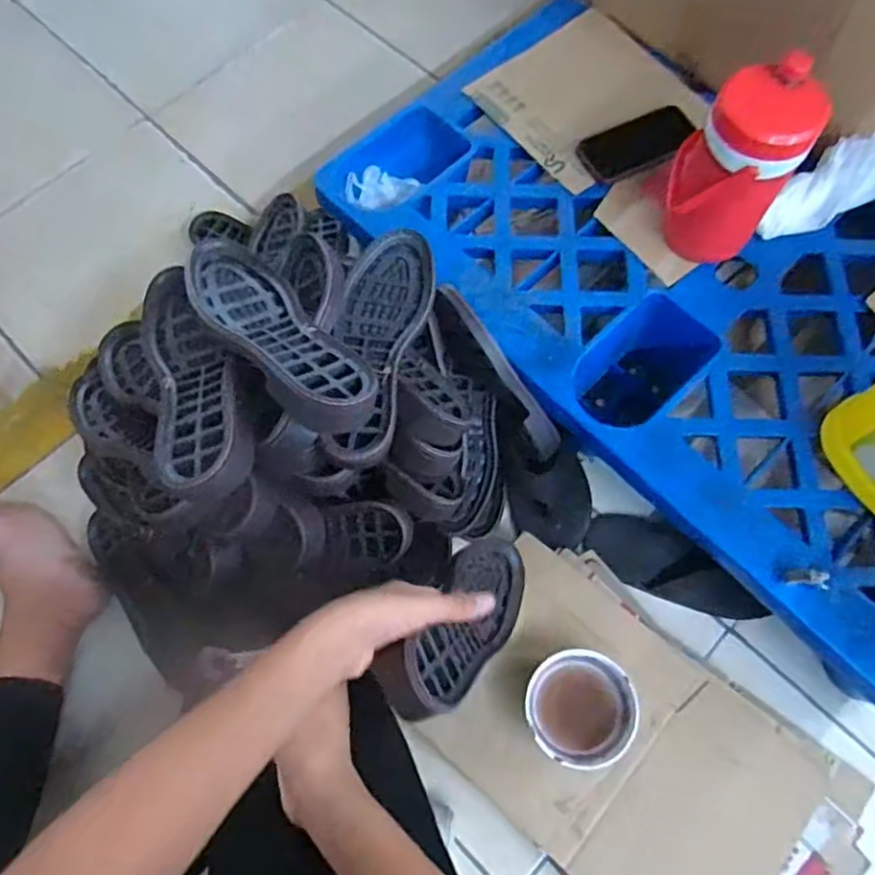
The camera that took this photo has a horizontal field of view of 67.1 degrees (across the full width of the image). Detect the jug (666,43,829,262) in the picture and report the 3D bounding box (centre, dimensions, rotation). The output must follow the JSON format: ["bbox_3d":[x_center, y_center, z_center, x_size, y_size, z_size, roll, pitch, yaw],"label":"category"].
[{"bbox_3d":[0.326,-0.294,0.728,0.114,0.189,0.099,21,71,8],"label":"jug"}]

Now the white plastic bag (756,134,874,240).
[{"bbox_3d":[0.485,-0.308,0.824,0.178,0.056,0.074,-32,72,8],"label":"white plastic bag"}]

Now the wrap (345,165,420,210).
[{"bbox_3d":[-0.078,-0.349,0.928,0.097,0.030,0.055,6,101,-19],"label":"wrap"}]

